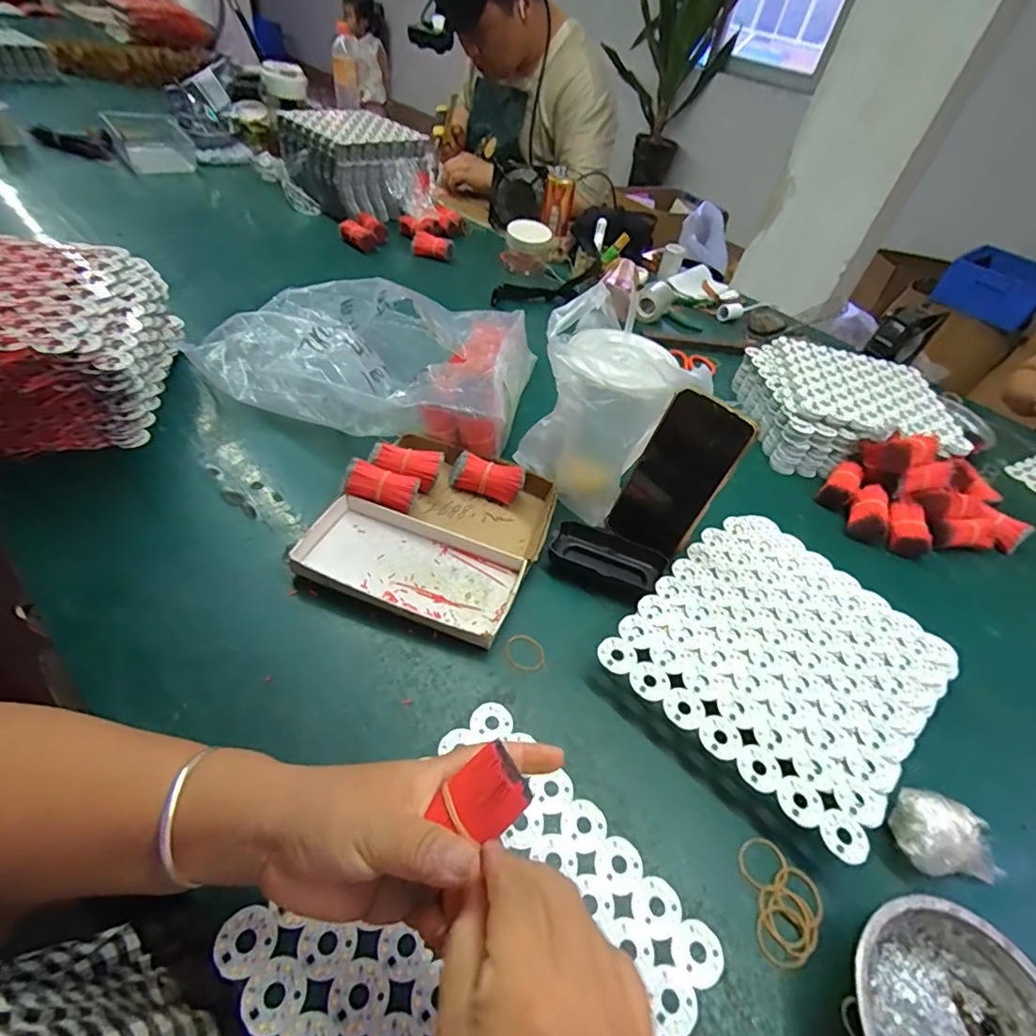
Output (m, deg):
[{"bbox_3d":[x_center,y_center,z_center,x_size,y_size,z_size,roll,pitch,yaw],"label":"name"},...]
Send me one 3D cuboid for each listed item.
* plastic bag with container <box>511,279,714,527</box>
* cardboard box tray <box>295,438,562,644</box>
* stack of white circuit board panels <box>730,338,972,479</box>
[{"bbox_3d":[0.083,-0.099,0.529,0.120,0.186,0.158,-22,54,-30],"label":"plastic bag with container"},{"bbox_3d":[-0.076,0.005,0.506,0.190,0.029,0.207,21,46,8],"label":"cardboard box tray"},{"bbox_3d":[0.460,-0.160,0.740,0.248,0.069,0.231,8,46,-4],"label":"stack of white circuit board panels"}]

